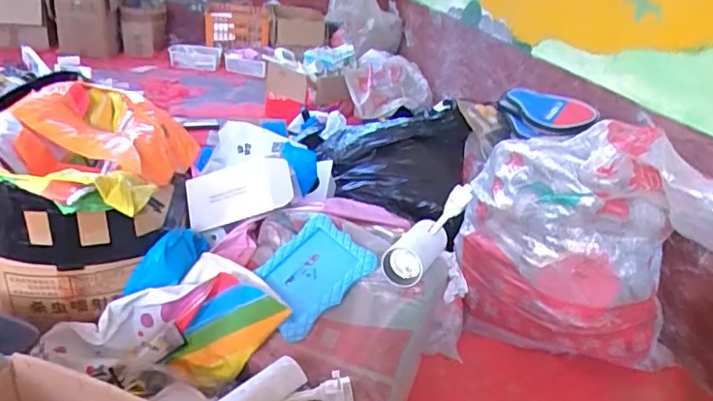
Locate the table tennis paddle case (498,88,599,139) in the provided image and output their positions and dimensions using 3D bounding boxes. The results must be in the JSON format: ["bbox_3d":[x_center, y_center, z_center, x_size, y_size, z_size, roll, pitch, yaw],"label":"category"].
[{"bbox_3d":[0.472,-0.221,1.433,0.250,0.037,0.153,21,64,39],"label":"table tennis paddle case"}]

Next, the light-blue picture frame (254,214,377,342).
[{"bbox_3d":[-0.092,0.139,1.055,0.162,0.033,0.211,37,74,30],"label":"light-blue picture frame"}]

